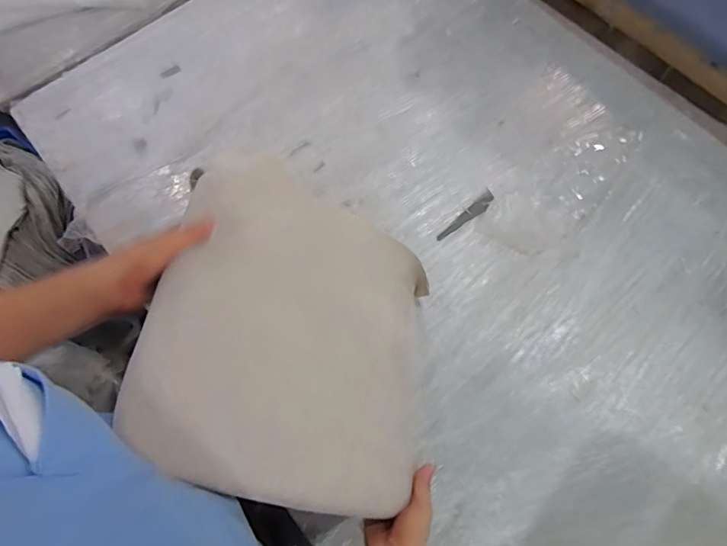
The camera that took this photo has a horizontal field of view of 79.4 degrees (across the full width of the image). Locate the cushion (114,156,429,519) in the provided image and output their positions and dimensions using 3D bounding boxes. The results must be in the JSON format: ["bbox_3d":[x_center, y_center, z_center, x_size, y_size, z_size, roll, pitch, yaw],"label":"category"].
[{"bbox_3d":[-0.054,0.083,0.613,0.437,0.066,0.427,29,53,-32],"label":"cushion"}]

